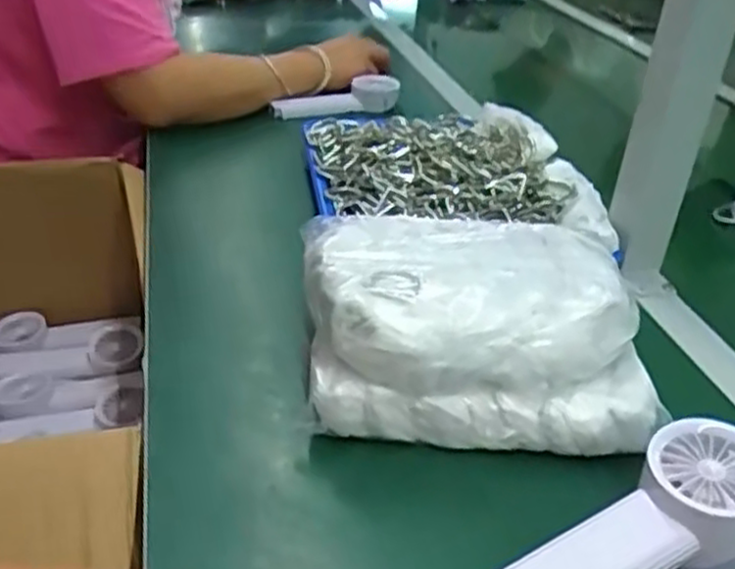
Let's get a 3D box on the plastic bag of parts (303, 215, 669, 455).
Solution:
[{"bbox_3d":[0.069,0.020,0.508,0.215,0.085,0.178,0,32,-5],"label":"plastic bag of parts"}]

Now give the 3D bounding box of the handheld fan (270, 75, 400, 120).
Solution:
[{"bbox_3d":[-0.038,-0.228,0.942,0.161,0.043,0.039,-10,35,-21],"label":"handheld fan"}]

